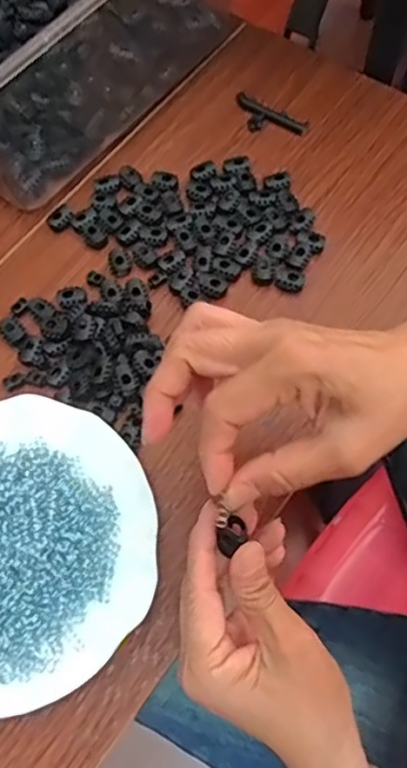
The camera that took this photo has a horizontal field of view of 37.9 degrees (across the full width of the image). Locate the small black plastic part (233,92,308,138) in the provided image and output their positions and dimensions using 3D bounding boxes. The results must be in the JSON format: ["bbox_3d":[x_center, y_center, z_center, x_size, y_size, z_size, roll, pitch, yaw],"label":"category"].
[{"bbox_3d":[0.055,-0.230,0.514,0.071,0.007,0.029,34,73,15],"label":"small black plastic part"}]

